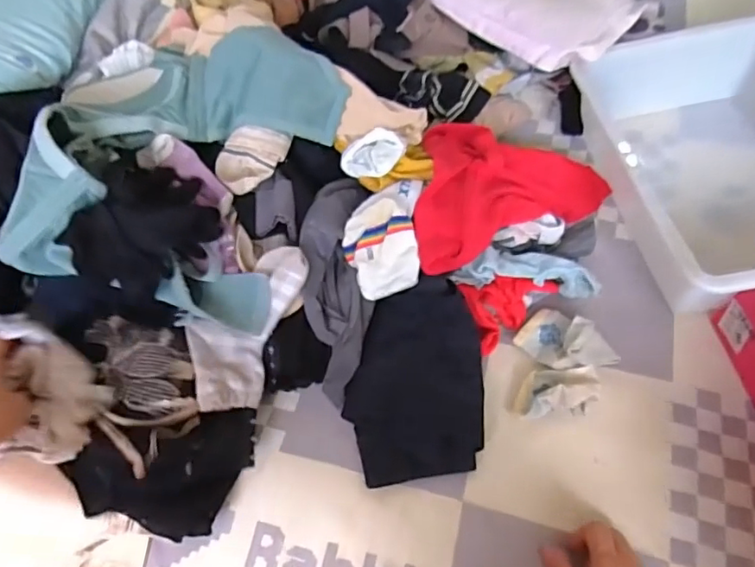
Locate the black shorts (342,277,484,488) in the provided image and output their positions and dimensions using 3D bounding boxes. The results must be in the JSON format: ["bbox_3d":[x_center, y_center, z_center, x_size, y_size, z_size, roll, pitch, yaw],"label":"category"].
[{"bbox_3d":[0.038,0.097,0.563,0.133,0.026,0.194,-4,74,9],"label":"black shorts"}]

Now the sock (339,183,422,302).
[{"bbox_3d":[0.006,-0.055,0.586,0.079,0.052,0.131,1,61,5],"label":"sock"}]

